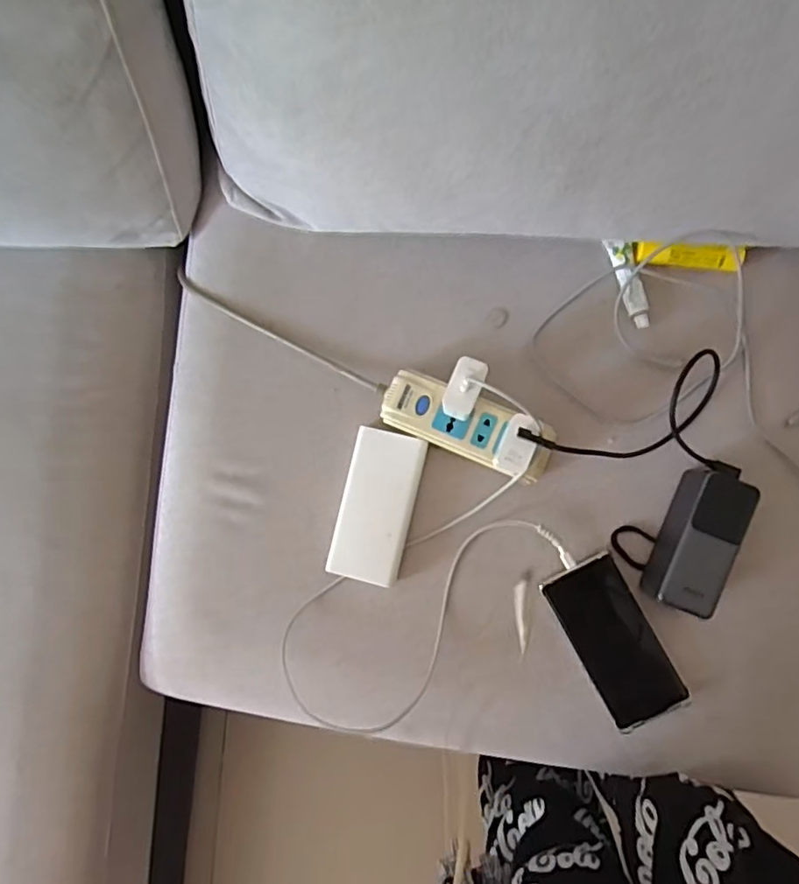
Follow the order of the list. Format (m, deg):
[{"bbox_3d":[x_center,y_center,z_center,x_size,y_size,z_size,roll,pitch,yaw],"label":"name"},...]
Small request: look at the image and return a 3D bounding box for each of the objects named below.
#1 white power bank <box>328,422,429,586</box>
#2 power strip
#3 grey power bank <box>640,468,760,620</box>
[{"bbox_3d":[-0.023,0.065,0.605,0.072,0.031,0.150,13,90,4],"label":"white power bank"},{"bbox_3d":[0.065,-0.017,0.590,0.168,0.026,0.059,22,91,4],"label":"power strip"},{"bbox_3d":[0.280,0.096,0.558,0.059,0.049,0.127,23,91,7],"label":"grey power bank"}]

